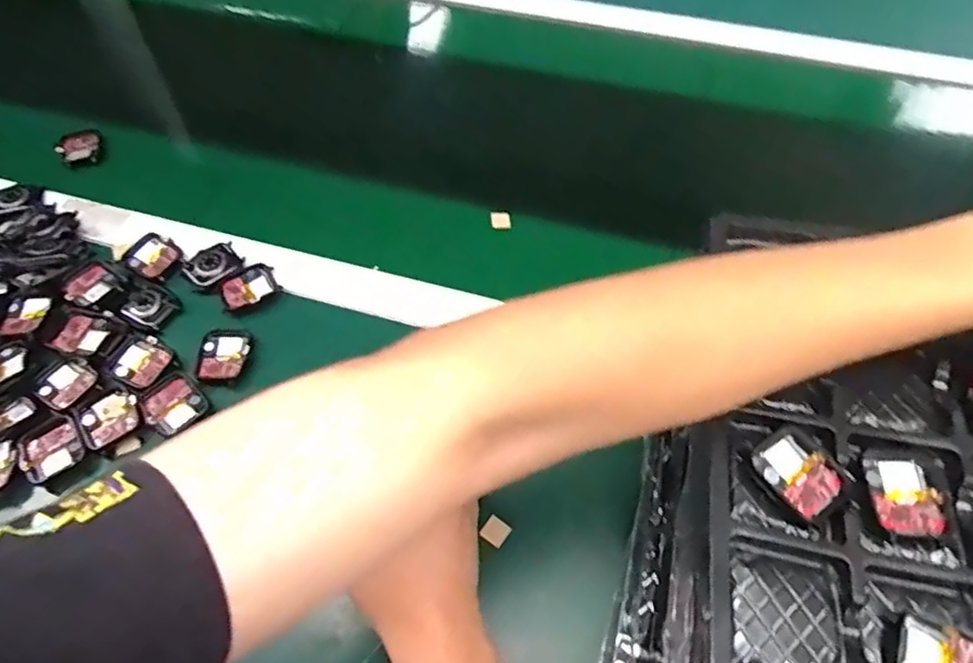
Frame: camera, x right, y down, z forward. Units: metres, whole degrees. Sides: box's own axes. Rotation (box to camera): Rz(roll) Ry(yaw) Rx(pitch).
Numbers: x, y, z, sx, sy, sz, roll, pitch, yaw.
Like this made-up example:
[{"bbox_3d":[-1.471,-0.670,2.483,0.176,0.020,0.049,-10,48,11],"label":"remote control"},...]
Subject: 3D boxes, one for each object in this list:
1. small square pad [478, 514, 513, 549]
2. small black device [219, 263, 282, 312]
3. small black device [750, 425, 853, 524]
[{"bbox_3d":[0.006,0.128,0.409,0.015,0.006,0.016,31,63,22],"label":"small square pad"},{"bbox_3d":[-0.191,-0.035,0.510,0.045,0.006,0.033,-32,61,-19],"label":"small black device"},{"bbox_3d":[0.155,0.070,0.313,0.036,0.007,0.043,-33,62,-19],"label":"small black device"}]

